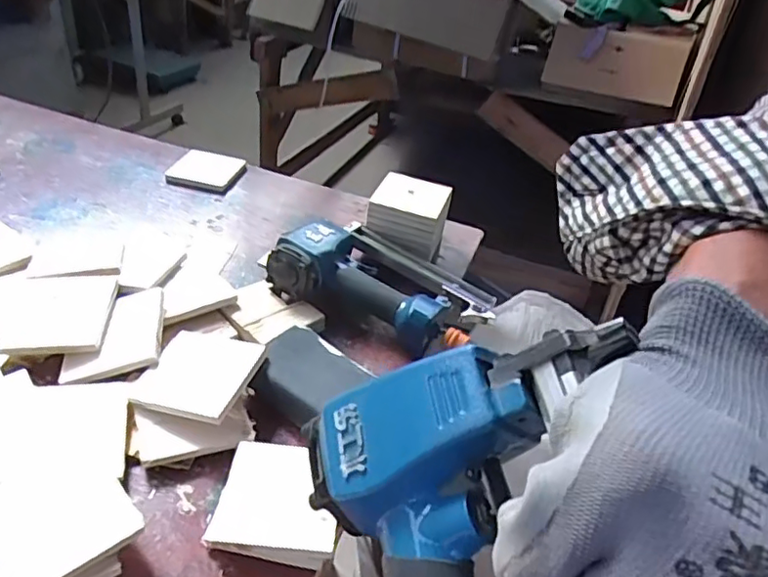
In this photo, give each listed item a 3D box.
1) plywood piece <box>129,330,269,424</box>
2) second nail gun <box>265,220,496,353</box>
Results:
[{"bbox_3d":[-0.166,0.077,0.550,0.088,0.011,0.092,12,42,13],"label":"plywood piece"},{"bbox_3d":[0.004,-0.016,0.683,0.227,0.064,0.145,22,38,18],"label":"second nail gun"}]

